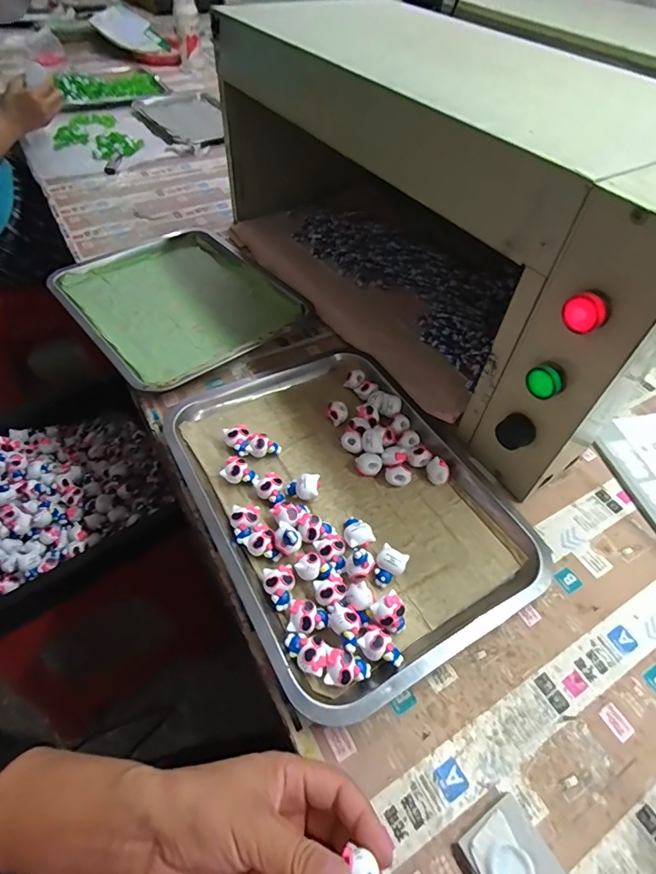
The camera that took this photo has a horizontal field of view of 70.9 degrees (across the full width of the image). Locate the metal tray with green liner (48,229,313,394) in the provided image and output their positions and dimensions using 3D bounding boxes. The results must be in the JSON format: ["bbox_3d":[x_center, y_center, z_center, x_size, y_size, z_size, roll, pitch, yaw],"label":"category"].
[{"bbox_3d":[-0.215,-0.202,0.662,0.273,0.045,0.340,-32,56,-25],"label":"metal tray with green liner"}]

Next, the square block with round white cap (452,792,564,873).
[{"bbox_3d":[0.116,0.272,0.294,0.053,0.014,0.052,-24,59,-21],"label":"square block with round white cap"}]

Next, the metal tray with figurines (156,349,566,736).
[{"bbox_3d":[0.018,0.045,0.454,0.266,0.031,0.353,-23,58,-20],"label":"metal tray with figurines"}]

